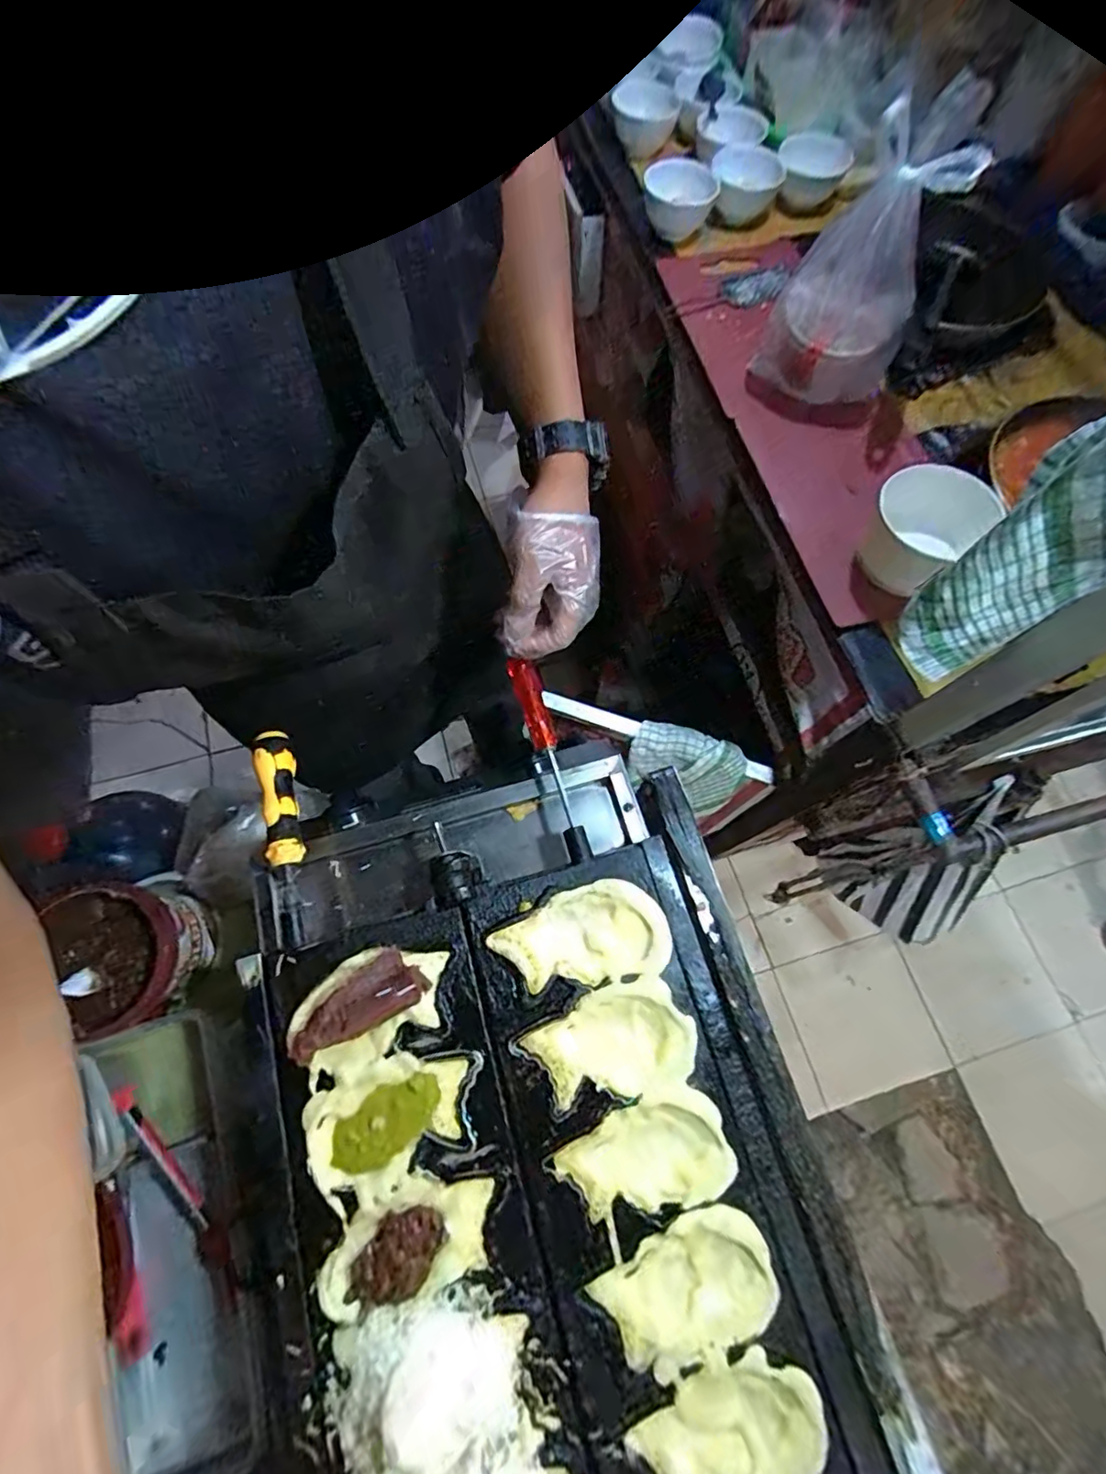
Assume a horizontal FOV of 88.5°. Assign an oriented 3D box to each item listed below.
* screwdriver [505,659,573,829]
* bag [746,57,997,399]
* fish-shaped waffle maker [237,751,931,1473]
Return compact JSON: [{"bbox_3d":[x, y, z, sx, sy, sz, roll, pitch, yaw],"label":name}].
[{"bbox_3d":[-0.008,0.001,0.523,0.026,0.020,0.159,-17,71,-7],"label":"screwdriver"},{"bbox_3d":[0.303,-0.454,0.556,0.128,0.228,0.101,-24,72,-9],"label":"bag"},{"bbox_3d":[0.004,0.320,0.417,0.373,0.084,0.598,-15,71,-6],"label":"fish-shaped waffle maker"}]

